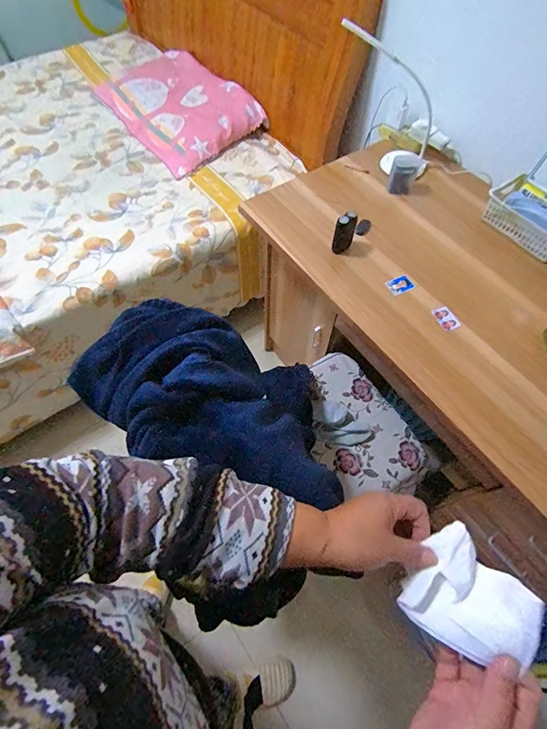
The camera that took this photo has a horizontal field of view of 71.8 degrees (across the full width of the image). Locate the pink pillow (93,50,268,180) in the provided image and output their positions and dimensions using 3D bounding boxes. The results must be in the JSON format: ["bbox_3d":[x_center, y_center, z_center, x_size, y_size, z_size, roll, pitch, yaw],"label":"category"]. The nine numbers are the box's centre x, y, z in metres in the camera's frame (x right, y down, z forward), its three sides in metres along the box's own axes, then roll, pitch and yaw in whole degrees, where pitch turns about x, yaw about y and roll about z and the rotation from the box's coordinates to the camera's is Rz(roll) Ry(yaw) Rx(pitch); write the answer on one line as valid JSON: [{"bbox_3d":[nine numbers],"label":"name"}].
[{"bbox_3d":[-0.402,-1.052,1.495,0.433,0.135,0.687,-32,67,-16],"label":"pink pillow"}]

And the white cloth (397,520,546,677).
[{"bbox_3d":[0.184,0.211,0.350,0.091,0.067,0.097,32,66,15],"label":"white cloth"}]

